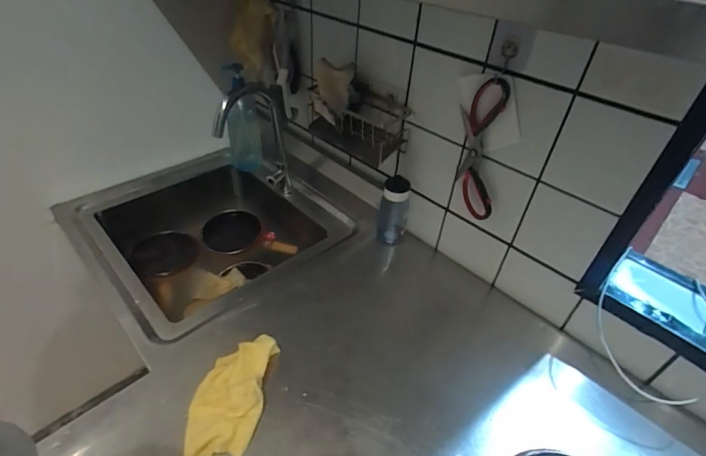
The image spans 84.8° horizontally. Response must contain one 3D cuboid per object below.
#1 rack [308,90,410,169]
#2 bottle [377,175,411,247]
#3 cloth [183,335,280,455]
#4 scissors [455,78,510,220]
[{"bbox_3d":[-0.002,-0.229,0.871,0.098,0.128,0.238,-27,49,-31],"label":"rack"},{"bbox_3d":[0.094,-0.037,0.900,0.065,0.156,0.063,5,39,3],"label":"bottle"},{"bbox_3d":[-0.196,0.266,0.609,0.108,0.044,0.200,4,39,2],"label":"cloth"},{"bbox_3d":[0.228,-0.138,0.710,0.016,0.260,0.089,-25,37,-30],"label":"scissors"}]

